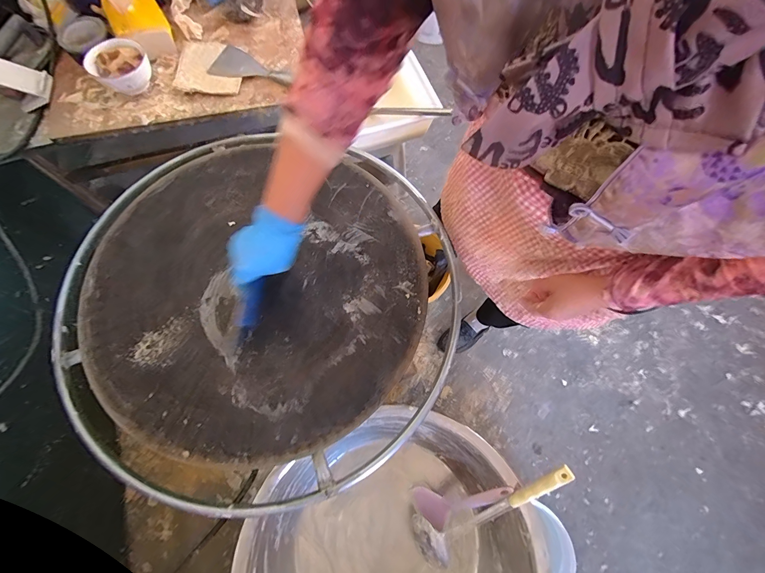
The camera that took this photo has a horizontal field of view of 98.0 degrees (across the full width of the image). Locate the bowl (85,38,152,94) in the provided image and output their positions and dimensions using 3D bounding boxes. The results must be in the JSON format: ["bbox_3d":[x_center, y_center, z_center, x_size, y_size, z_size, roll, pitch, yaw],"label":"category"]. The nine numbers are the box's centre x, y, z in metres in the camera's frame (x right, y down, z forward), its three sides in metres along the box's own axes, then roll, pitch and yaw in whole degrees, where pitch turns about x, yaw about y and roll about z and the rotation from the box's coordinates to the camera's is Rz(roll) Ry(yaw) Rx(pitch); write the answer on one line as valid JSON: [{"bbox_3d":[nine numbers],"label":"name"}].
[{"bbox_3d":[-0.563,-0.469,0.720,0.120,0.066,0.110,1,69,-2],"label":"bowl"}]

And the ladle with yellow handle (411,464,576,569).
[{"bbox_3d":[0.211,0.436,0.650,0.344,0.056,0.094,-38,68,16],"label":"ladle with yellow handle"}]

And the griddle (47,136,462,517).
[{"bbox_3d":[-0.221,0.025,0.597,0.692,0.049,0.637,1,71,-2],"label":"griddle"}]

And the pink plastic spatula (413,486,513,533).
[{"bbox_3d":[0.162,0.453,0.701,0.027,0.239,0.087,0,57,-46],"label":"pink plastic spatula"}]

